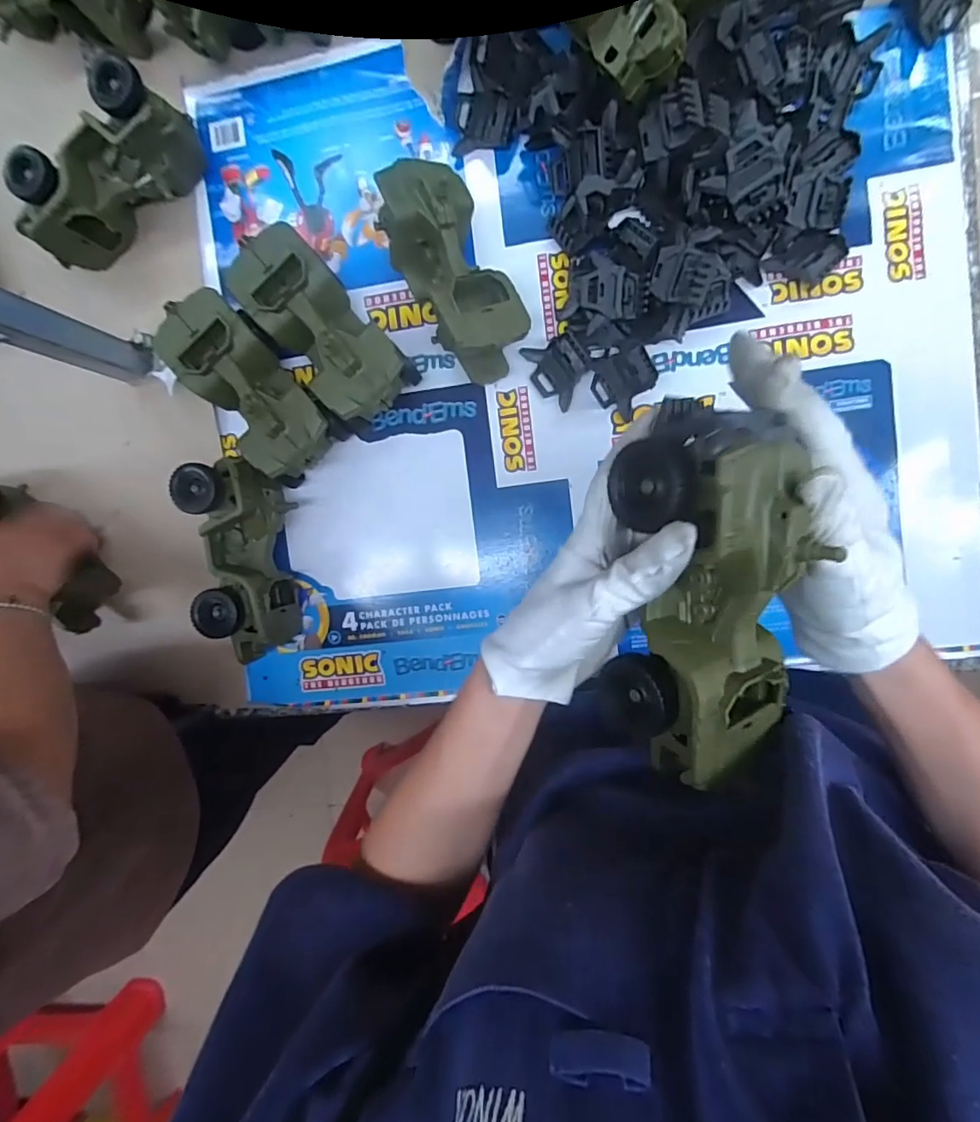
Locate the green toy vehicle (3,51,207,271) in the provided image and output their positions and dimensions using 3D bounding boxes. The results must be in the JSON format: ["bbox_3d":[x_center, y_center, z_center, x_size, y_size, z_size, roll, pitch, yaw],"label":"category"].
[{"bbox_3d":[-0.353,-0.359,0.497,0.175,0.083,0.079,-28,91,9],"label":"green toy vehicle"}]

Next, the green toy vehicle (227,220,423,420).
[{"bbox_3d":[-0.148,-0.207,0.484,0.079,0.083,0.176,-41,89,8],"label":"green toy vehicle"}]

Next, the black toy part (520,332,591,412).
[{"bbox_3d":[0.062,-0.177,0.485,0.047,0.030,0.066,-36,90,9],"label":"black toy part"}]

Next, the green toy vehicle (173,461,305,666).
[{"bbox_3d":[-0.230,0.001,0.508,0.086,0.082,0.185,-3,94,7],"label":"green toy vehicle"}]

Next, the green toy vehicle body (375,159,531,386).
[{"bbox_3d":[-0.028,-0.247,0.468,0.080,0.077,0.173,-26,91,8],"label":"green toy vehicle body"}]

